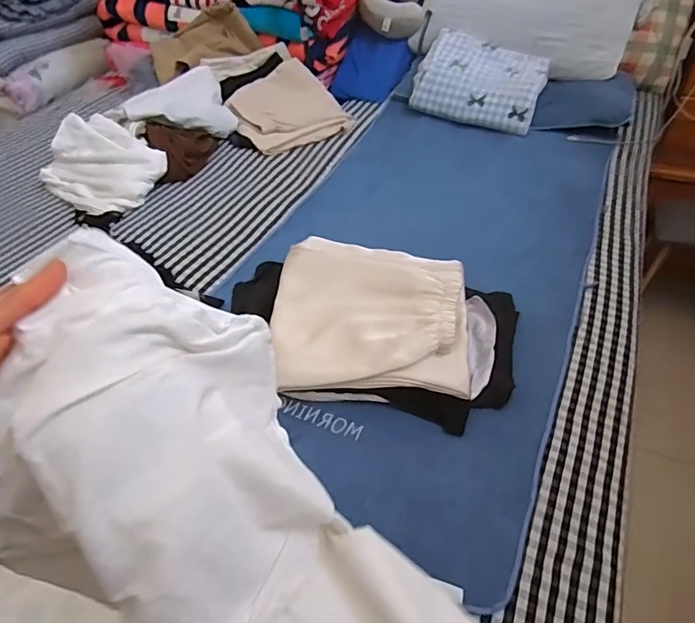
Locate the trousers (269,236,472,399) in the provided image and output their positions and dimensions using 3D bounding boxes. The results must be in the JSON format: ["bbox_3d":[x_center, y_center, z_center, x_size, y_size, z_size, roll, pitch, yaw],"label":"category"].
[{"bbox_3d":[0.037,-0.002,0.849,0.327,0.073,0.288,3,45,6],"label":"trousers"}]

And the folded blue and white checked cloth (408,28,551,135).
[{"bbox_3d":[0.409,-0.706,1.553,0.357,0.162,0.262,17,48,19],"label":"folded blue and white checked cloth"}]

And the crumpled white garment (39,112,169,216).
[{"bbox_3d":[-0.625,-0.373,1.301,0.313,0.136,0.231,31,53,29],"label":"crumpled white garment"}]

